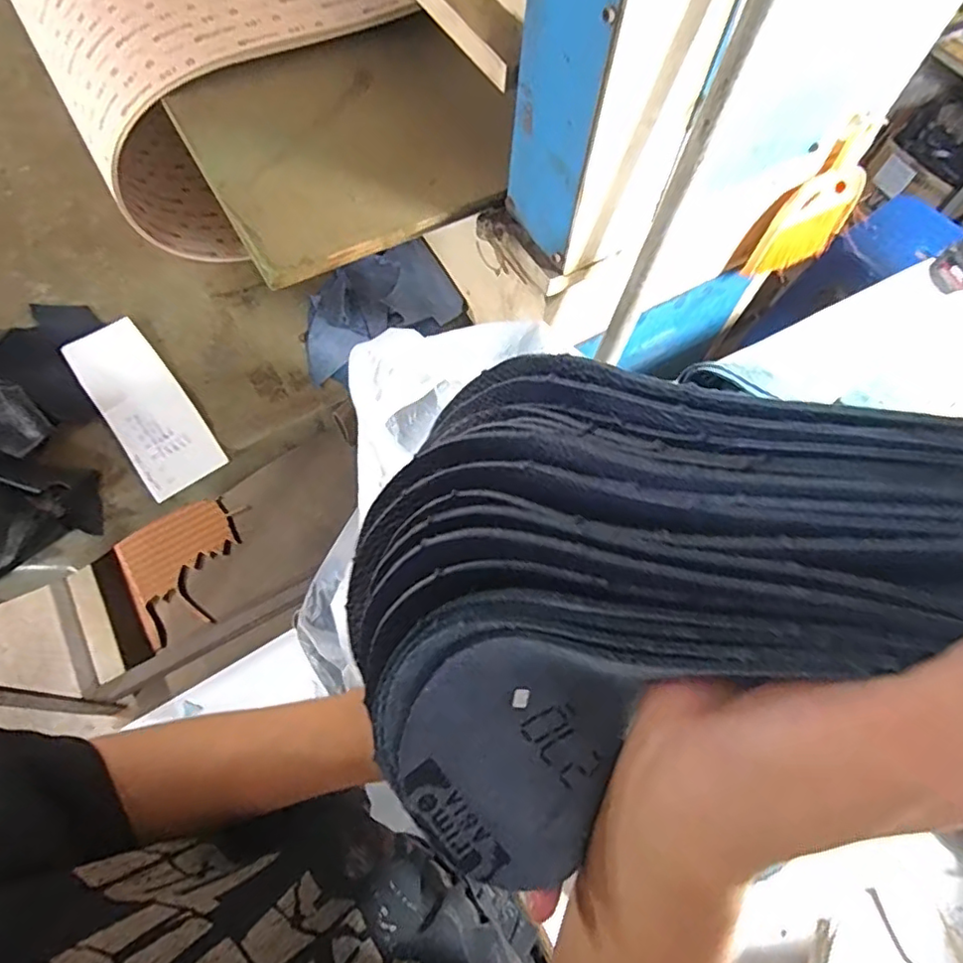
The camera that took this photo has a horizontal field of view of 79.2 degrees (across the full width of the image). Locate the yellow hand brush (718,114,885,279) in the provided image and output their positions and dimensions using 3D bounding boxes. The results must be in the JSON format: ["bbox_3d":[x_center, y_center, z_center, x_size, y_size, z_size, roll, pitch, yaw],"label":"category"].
[{"bbox_3d":[0.424,-0.353,0.744,0.153,0.193,0.049,-27,70,-15],"label":"yellow hand brush"}]

